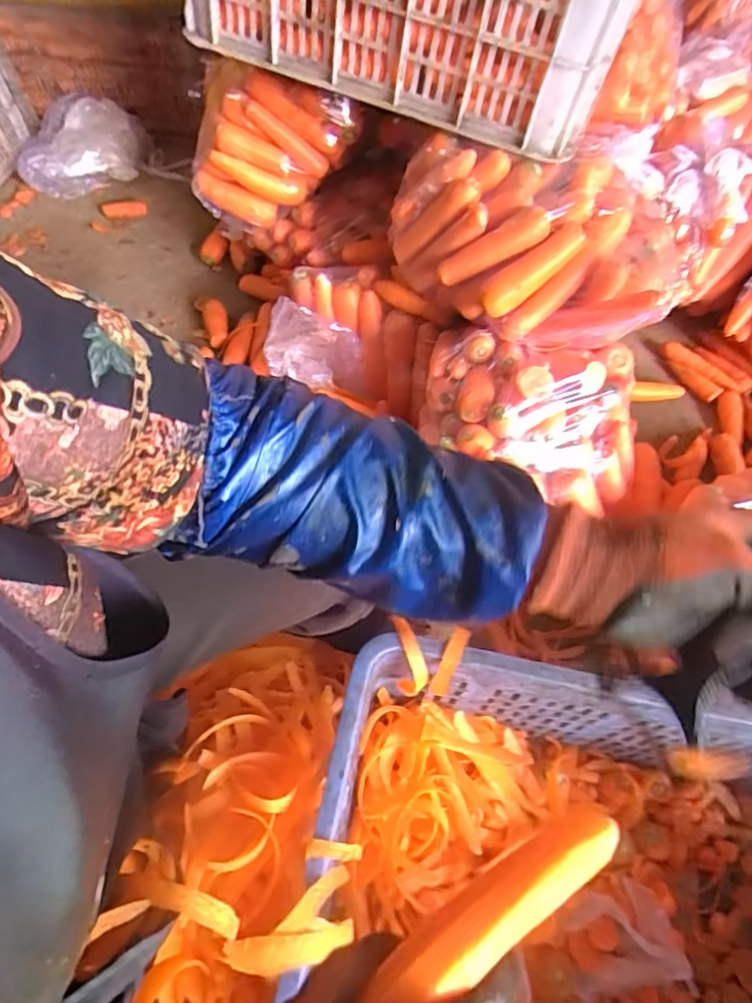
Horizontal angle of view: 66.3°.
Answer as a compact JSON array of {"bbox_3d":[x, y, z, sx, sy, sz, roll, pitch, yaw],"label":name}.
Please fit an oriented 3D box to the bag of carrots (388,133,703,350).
[{"bbox_3d":[0.194,-0.305,0.706,0.378,0.153,0.182,18,62,10],"label":"bag of carrots"}]

